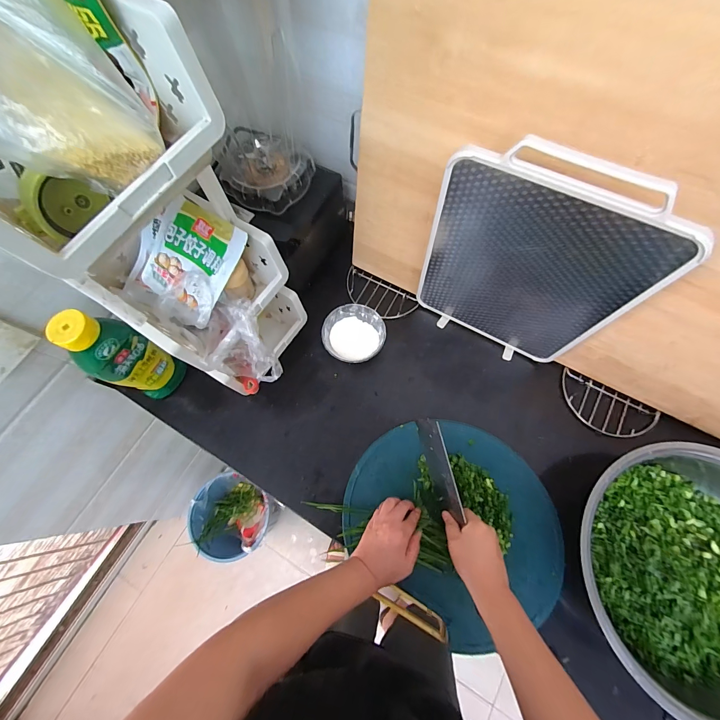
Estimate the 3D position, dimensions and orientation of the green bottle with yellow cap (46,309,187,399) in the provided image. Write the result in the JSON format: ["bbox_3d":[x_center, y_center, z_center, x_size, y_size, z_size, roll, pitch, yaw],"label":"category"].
[{"bbox_3d":[-0.389,-0.002,0.545,0.064,0.227,0.086,21,71,7],"label":"green bottle with yellow cap"}]

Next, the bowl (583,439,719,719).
[{"bbox_3d":[0.487,0.310,0.478,0.352,0.113,0.347,0,70,-1],"label":"bowl"}]

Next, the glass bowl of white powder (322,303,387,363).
[{"bbox_3d":[-0.012,-0.048,0.657,0.120,0.050,0.117,0,70,-1],"label":"glass bowl of white powder"}]

